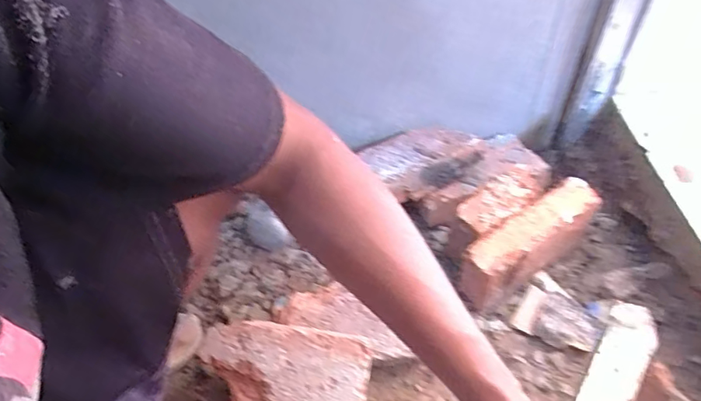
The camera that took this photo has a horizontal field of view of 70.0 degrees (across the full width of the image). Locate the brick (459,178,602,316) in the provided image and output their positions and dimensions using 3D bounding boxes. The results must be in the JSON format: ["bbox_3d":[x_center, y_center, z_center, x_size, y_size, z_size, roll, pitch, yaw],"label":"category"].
[{"bbox_3d":[0.230,0.061,0.658,0.206,0.100,0.055,-31,55,-18],"label":"brick"}]

